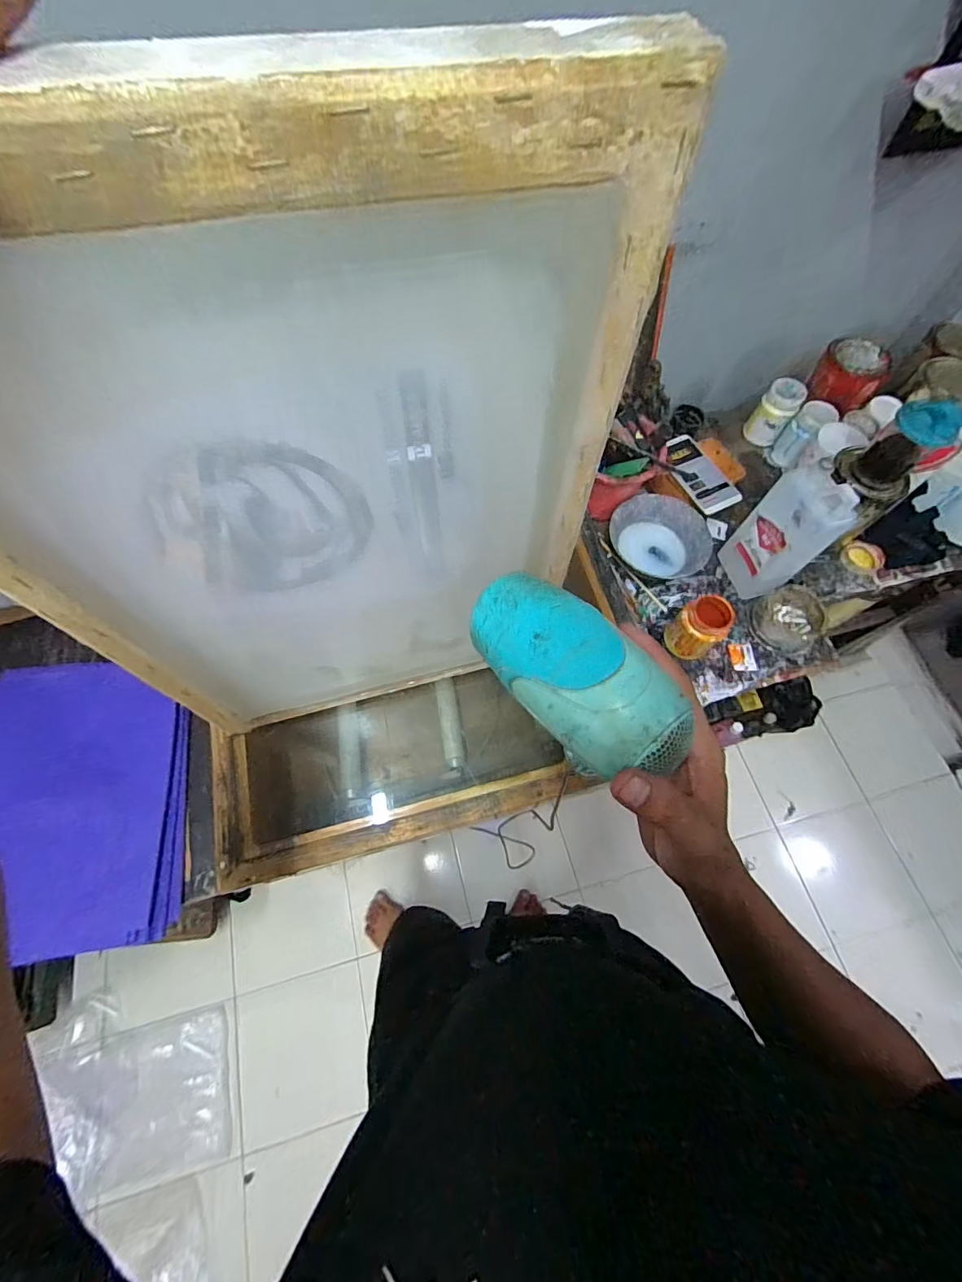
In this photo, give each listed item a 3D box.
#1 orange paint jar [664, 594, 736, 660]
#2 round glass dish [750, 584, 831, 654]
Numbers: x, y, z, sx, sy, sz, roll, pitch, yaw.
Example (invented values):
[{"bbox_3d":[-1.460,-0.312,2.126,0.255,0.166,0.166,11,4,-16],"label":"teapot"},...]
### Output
[{"bbox_3d":[0.316,-0.018,0.698,0.061,0.091,0.065,1,66,-1],"label":"orange paint jar"},{"bbox_3d":[0.474,-0.032,0.737,0.094,0.049,0.095,1,66,-1],"label":"round glass dish"}]

